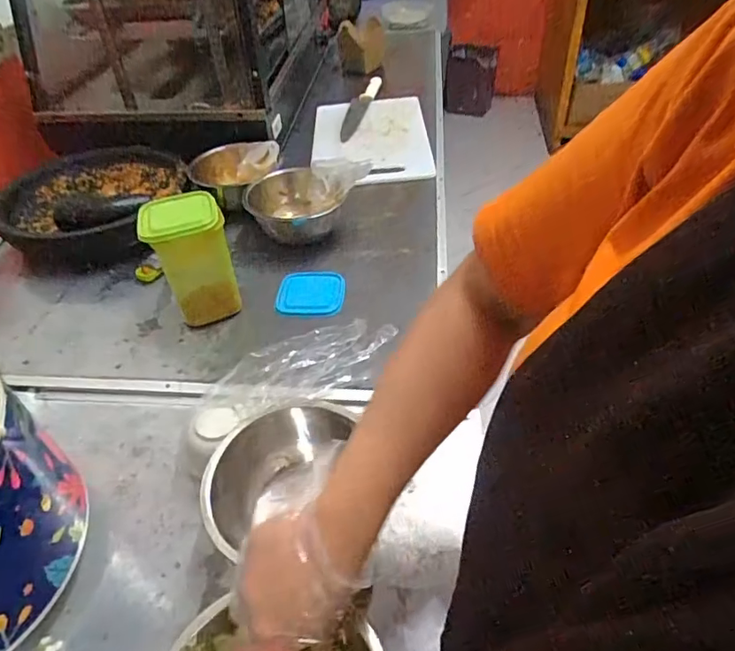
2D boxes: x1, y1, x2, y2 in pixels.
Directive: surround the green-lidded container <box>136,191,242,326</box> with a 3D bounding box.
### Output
[{"bbox_3d":[-0.236,-0.093,0.729,0.094,0.156,0.081,-22,46,-17],"label":"green-lidded container"}]

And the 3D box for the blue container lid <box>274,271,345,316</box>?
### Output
[{"bbox_3d":[-0.082,-0.051,0.785,0.094,0.010,0.083,1,46,5],"label":"blue container lid"}]

